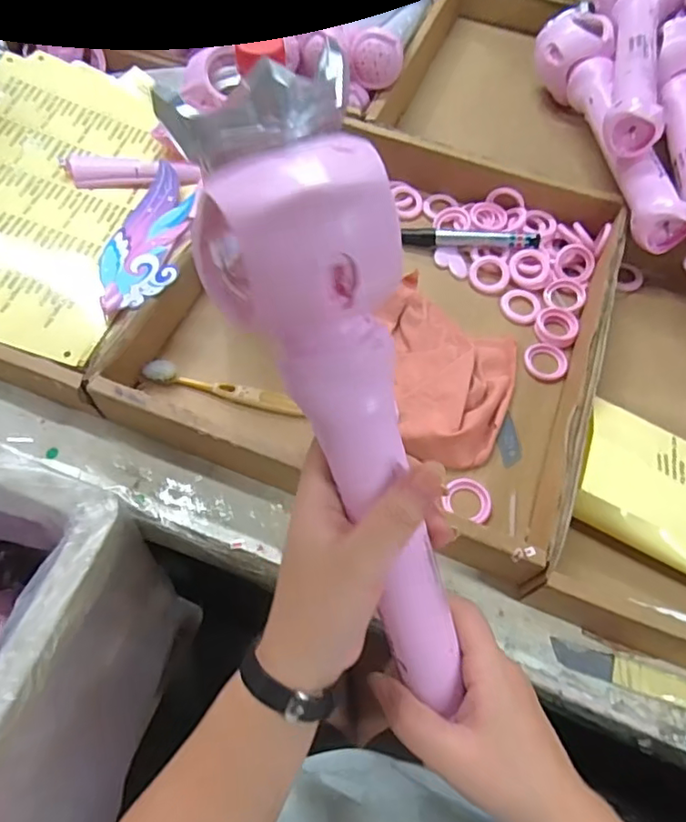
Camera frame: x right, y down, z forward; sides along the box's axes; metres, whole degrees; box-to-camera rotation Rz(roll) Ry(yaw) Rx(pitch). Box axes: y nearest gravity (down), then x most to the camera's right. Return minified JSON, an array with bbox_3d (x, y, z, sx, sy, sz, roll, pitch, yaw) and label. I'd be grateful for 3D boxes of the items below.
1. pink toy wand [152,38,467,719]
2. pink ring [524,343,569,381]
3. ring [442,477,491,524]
[{"bbox_3d":[0.013,0.025,0.269,0.070,0.318,0.046,-24,27,-15],"label":"pink toy wand"},{"bbox_3d":[0.178,-0.044,0.505,0.037,0.004,0.037,1,62,-2],"label":"pink ring"},{"bbox_3d":[0.096,0.067,0.439,0.035,0.006,0.032,1,62,-2],"label":"ring"}]

